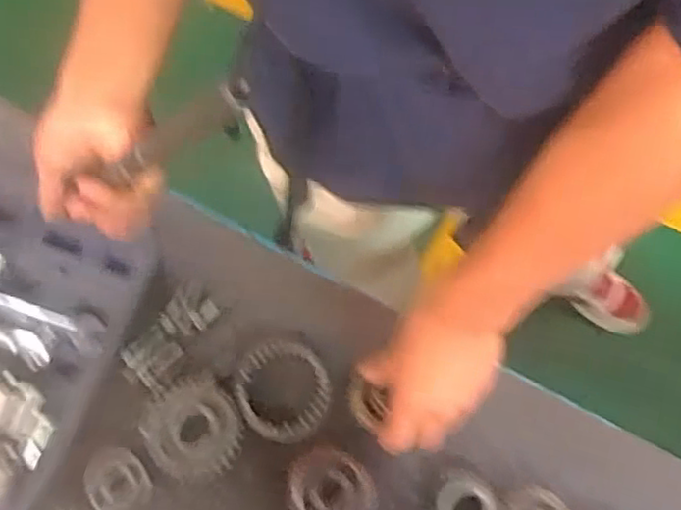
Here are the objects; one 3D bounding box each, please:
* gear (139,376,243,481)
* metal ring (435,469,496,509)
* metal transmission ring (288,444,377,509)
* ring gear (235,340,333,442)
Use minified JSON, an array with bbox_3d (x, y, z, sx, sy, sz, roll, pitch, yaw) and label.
[{"bbox_3d":[-0.127,0.149,0.565,0.077,0.020,0.084,0,69,1],"label":"gear"},{"bbox_3d":[0.103,0.213,0.544,0.047,0.029,0.060,-22,71,-7],"label":"metal ring"},{"bbox_3d":[-0.007,0.200,0.551,0.073,0.021,0.067,0,69,1],"label":"metal transmission ring"},{"bbox_3d":[-0.050,0.120,0.577,0.080,0.014,0.086,0,69,1],"label":"ring gear"}]

